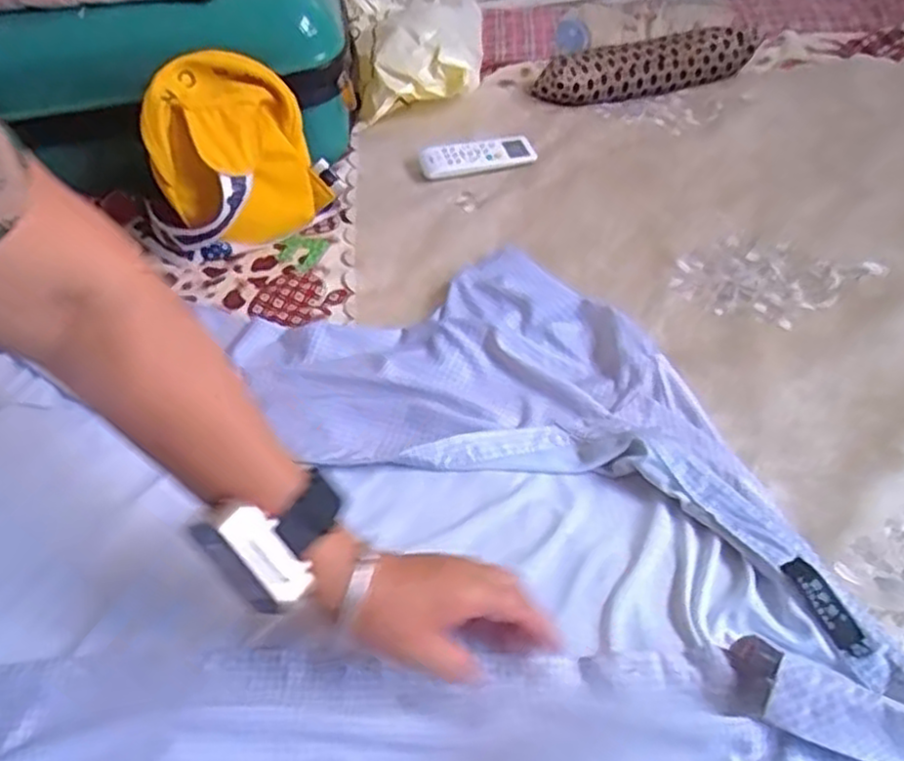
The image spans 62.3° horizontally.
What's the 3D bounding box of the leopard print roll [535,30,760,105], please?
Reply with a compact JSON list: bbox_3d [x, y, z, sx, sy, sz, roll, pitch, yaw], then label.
[{"bbox_3d":[0.253,-0.410,0.970,0.287,0.053,0.076,-11,46,-5],"label":"leopard print roll"}]

